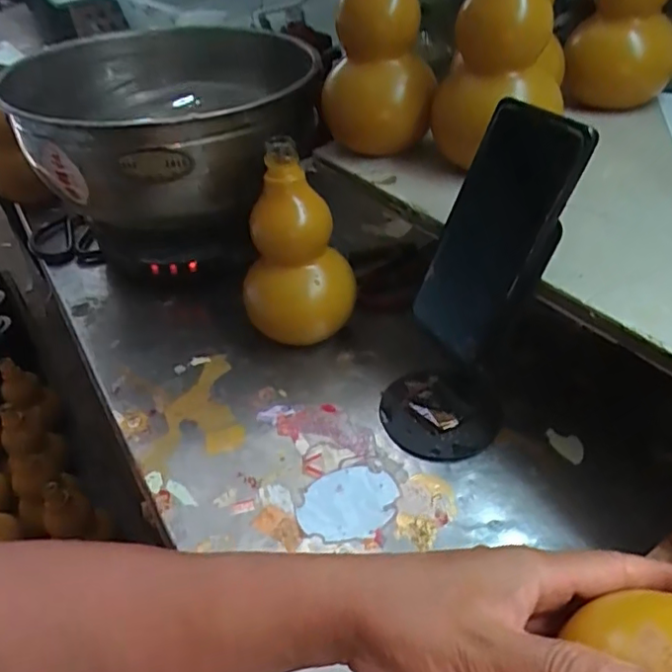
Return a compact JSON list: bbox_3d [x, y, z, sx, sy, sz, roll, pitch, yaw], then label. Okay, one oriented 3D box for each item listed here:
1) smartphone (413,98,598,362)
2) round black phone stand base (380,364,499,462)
[{"bbox_3d":[0.108,-0.068,0.412,0.014,0.168,0.081,-3,36,-38],"label":"smartphone"},{"bbox_3d":[0.083,0.058,0.469,0.091,0.012,0.086,-3,39,2],"label":"round black phone stand base"}]

